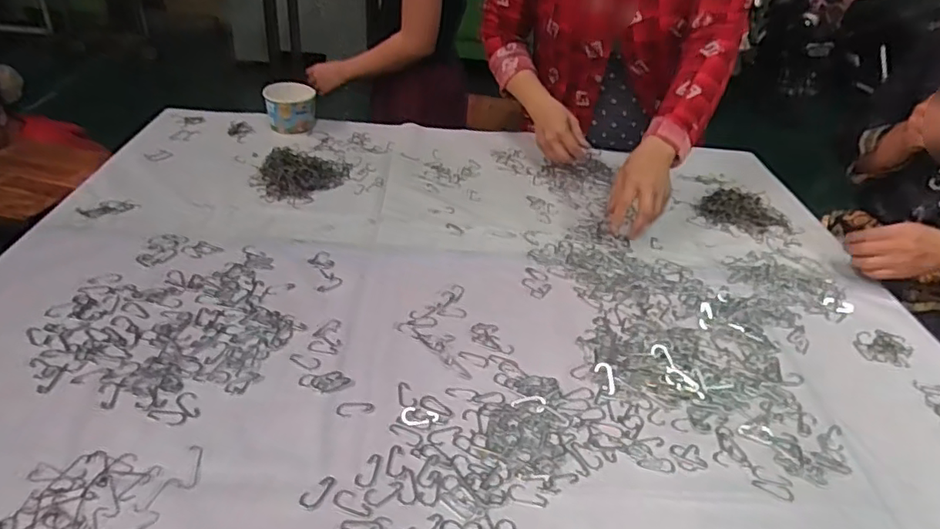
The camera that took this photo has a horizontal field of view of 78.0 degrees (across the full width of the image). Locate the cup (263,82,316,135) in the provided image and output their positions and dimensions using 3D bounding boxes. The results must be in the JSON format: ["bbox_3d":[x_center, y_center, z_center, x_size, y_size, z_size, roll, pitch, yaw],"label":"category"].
[{"bbox_3d":[-0.345,-0.304,1.115,0.089,0.072,0.107,-6,38,-18],"label":"cup"}]

